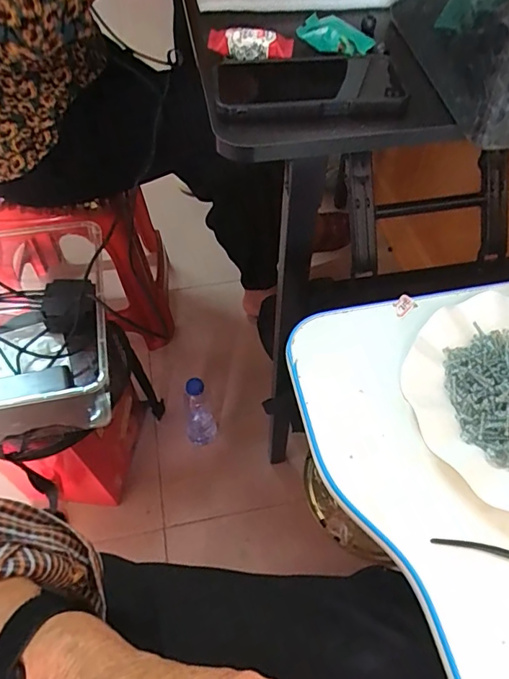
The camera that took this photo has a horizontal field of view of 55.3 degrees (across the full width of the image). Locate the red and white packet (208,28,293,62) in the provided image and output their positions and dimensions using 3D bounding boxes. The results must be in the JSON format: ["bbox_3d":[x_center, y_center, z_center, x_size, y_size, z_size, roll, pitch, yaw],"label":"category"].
[{"bbox_3d":[-0.003,-0.270,0.444,0.075,0.021,0.026,0,56,3],"label":"red and white packet"}]

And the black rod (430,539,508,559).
[{"bbox_3d":[0.139,0.131,0.309,0.051,0.004,0.006,8,57,9],"label":"black rod"}]

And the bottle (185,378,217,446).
[{"bbox_3d":[-0.116,0.138,0.957,0.059,0.222,0.063,-19,58,-11],"label":"bottle"}]

